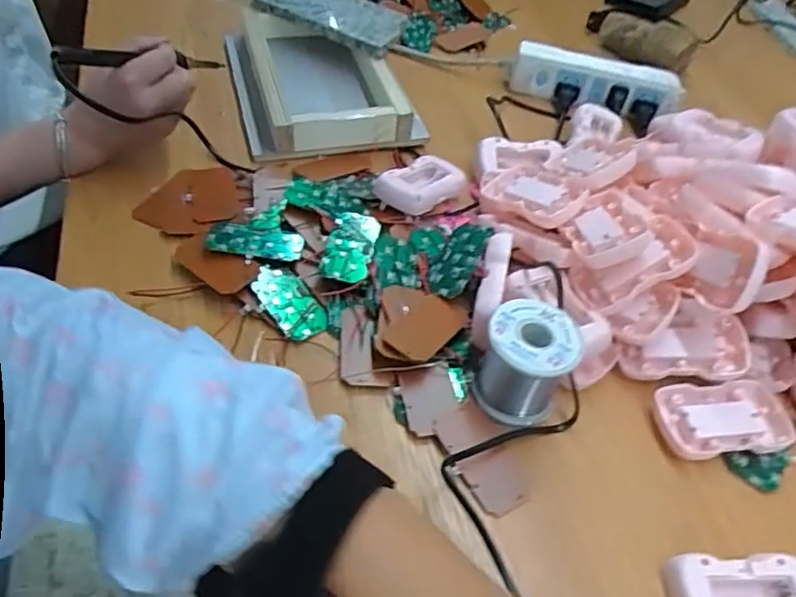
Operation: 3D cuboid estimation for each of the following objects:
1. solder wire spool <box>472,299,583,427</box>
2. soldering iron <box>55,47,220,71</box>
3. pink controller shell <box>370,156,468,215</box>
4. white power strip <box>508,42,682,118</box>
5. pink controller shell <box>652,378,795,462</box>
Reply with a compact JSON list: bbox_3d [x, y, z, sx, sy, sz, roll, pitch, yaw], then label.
[{"bbox_3d":[0.087,0.044,0.430,0.059,0.065,0.060,4,48,-4],"label":"solder wire spool"},{"bbox_3d":[-0.221,-0.212,0.560,0.021,0.016,0.197,22,24,14],"label":"soldering iron"},{"bbox_3d":[0.020,-0.103,0.560,0.049,0.019,0.079,38,54,25],"label":"pink controller shell"},{"bbox_3d":[0.230,-0.252,0.726,0.191,0.054,0.029,15,48,6],"label":"white power strip"},{"bbox_3d":[0.233,0.087,0.445,0.089,0.018,0.054,0,48,-8],"label":"pink controller shell"}]

